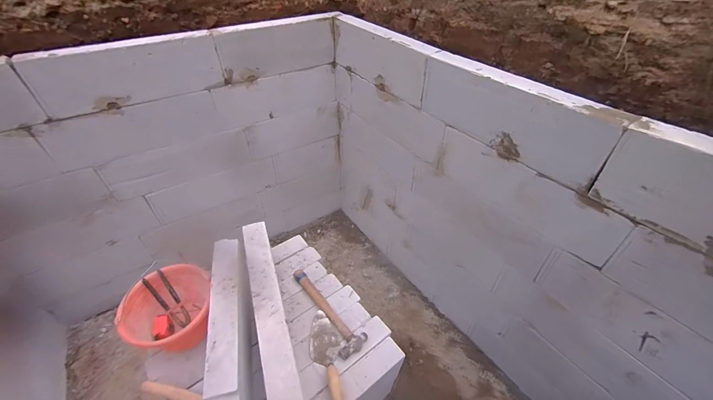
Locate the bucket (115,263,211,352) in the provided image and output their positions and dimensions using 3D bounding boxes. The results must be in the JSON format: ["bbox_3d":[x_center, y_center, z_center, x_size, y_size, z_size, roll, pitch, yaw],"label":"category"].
[{"bbox_3d":[-0.537,0.330,0.917,0.217,0.193,0.224,-1,44,1],"label":"bucket"}]

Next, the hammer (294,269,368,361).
[{"bbox_3d":[-0.111,0.360,1.015,0.092,0.030,0.340,-33,52,-28],"label":"hammer"}]

